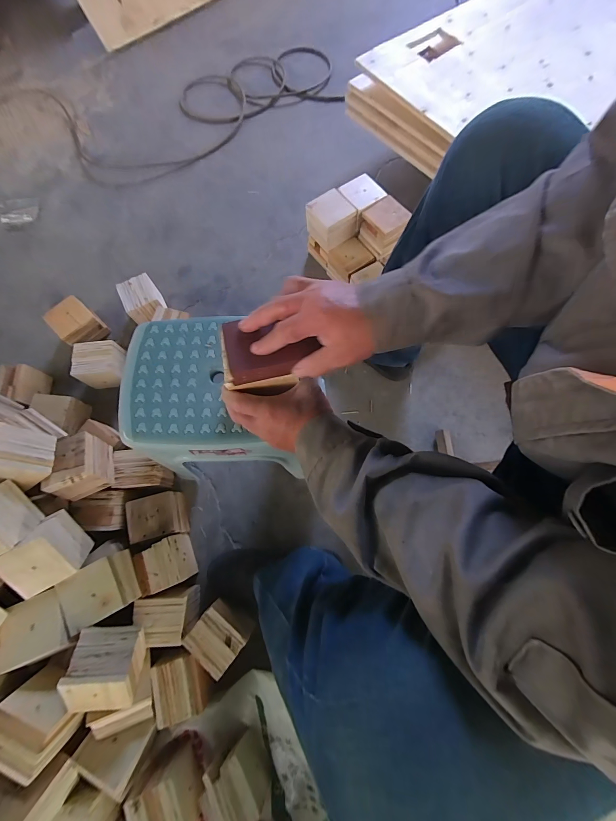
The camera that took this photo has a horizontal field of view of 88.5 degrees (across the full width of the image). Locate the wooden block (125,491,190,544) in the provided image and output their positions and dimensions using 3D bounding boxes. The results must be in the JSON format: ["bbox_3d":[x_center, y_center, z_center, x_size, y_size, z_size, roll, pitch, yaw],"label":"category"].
[{"bbox_3d":[-0.320,0.227,0.684,0.107,0.080,0.088,-9,74,-2],"label":"wooden block"}]

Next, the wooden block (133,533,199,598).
[{"bbox_3d":[-0.287,0.312,0.644,0.087,0.073,0.087,-26,76,-7],"label":"wooden block"}]

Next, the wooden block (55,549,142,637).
[{"bbox_3d":[-0.373,0.323,0.570,0.104,0.066,0.091,-28,76,-7],"label":"wooden block"}]

